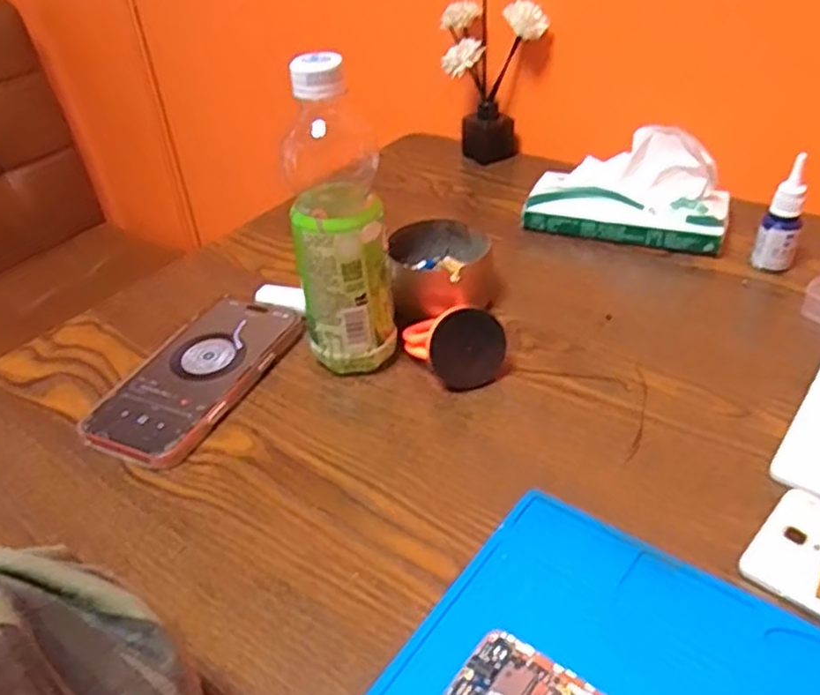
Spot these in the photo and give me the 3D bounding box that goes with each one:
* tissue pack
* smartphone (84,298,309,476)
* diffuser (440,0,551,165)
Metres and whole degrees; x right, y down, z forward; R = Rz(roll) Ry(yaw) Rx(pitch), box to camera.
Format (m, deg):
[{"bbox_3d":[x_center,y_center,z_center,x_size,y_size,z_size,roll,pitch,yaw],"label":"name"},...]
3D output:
[{"bbox_3d":[0.195,-0.142,0.630,0.170,0.081,0.072,13,40,21],"label":"tissue pack"},{"bbox_3d":[-0.152,0.019,0.503,0.083,0.014,0.163,13,41,21],"label":"smartphone"},{"bbox_3d":[0.089,-0.285,0.760,0.103,0.161,0.054,4,38,10],"label":"diffuser"}]

